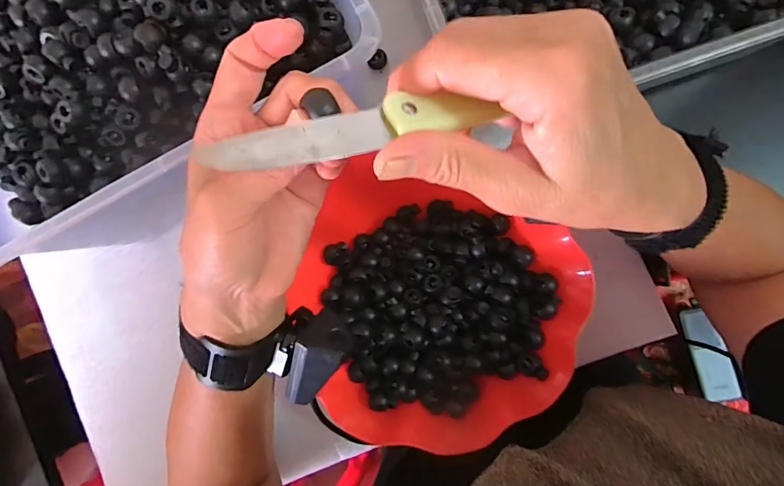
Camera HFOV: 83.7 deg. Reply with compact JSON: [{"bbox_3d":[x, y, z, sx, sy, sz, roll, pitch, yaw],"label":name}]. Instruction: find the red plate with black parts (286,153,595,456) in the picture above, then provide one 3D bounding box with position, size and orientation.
[{"bbox_3d":[0.028,0.053,0.347,0.209,0.060,0.193,0,89,5],"label":"red plate with black parts"}]

